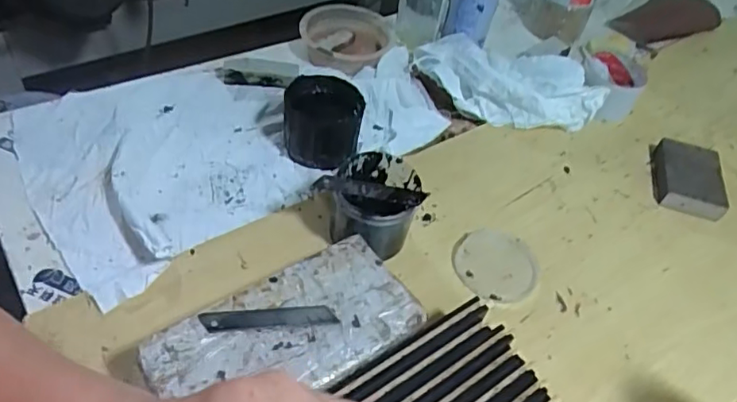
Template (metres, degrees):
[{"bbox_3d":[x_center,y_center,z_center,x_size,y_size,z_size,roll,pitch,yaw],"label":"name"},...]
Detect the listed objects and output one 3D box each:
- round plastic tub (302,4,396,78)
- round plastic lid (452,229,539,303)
[{"bbox_3d":[-0.031,-0.220,0.816,0.130,0.046,0.142,1,49,-6],"label":"round plastic tub"},{"bbox_3d":[0.126,0.063,0.577,0.082,0.013,0.081,5,48,-6],"label":"round plastic lid"}]

